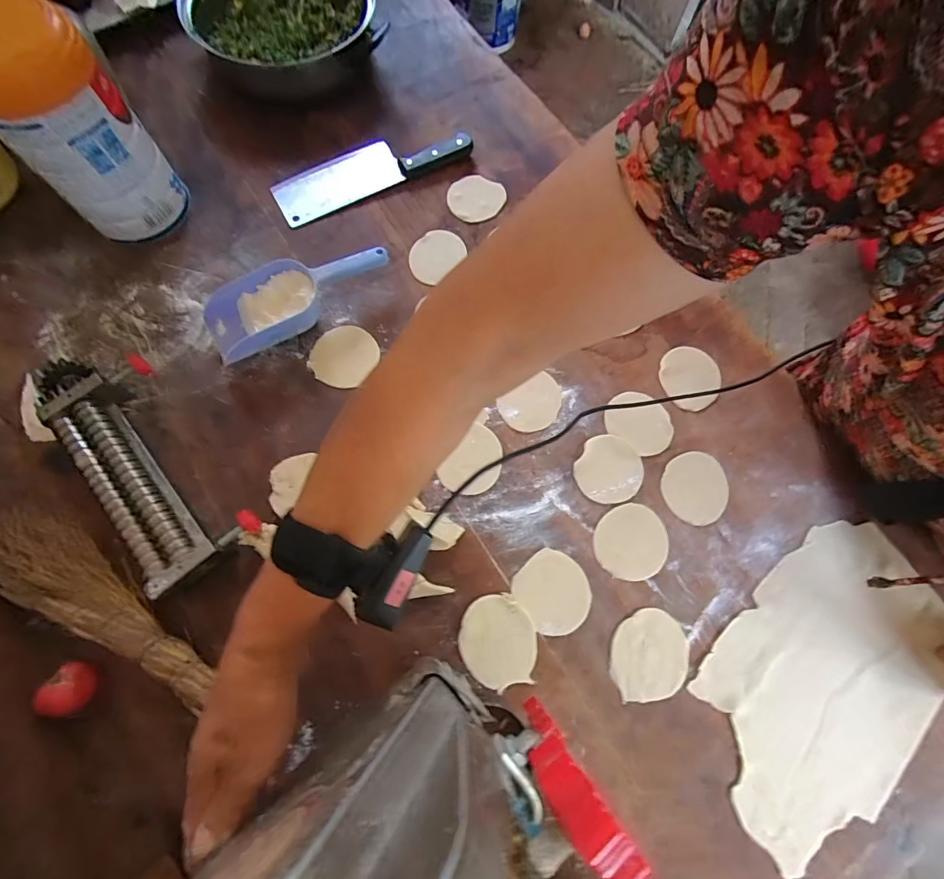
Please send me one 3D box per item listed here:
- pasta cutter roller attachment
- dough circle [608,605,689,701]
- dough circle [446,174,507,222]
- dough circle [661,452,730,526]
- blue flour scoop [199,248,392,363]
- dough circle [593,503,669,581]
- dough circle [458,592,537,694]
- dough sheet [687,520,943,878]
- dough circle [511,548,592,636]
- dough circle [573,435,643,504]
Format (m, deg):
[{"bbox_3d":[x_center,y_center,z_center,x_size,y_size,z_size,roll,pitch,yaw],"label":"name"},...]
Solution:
[{"bbox_3d":[-0.349,0.020,0.460,0.105,0.046,0.283,-39,79,-12],"label":"pasta cutter roller attachment"},{"bbox_3d":[0.183,0.222,0.442,0.083,0.008,0.081,1,74,-2],"label":"dough circle"},{"bbox_3d":[0.005,-0.342,0.602,0.084,0.008,0.071,-36,78,-11],"label":"dough circle"},{"bbox_3d":[0.262,0.055,0.500,0.073,0.004,0.084,31,75,7],"label":"dough circle"},{"bbox_3d":[-0.210,-0.175,0.518,0.225,0.057,0.086,-26,77,-9],"label":"blue flour scoop"},{"bbox_3d":[0.178,0.114,0.478,0.084,0.004,0.077,1,74,-2],"label":"dough circle"},{"bbox_3d":[0.028,0.208,0.440,0.076,0.007,0.087,-34,78,-11],"label":"dough circle"},{"bbox_3d":[0.376,0.247,0.449,0.328,0.011,0.201,-38,79,-13],"label":"dough sheet"},{"bbox_3d":[0.087,0.163,0.458,0.074,0.004,0.080,1,74,-2],"label":"dough circle"},{"bbox_3d":[0.161,0.035,0.499,0.074,0.005,0.078,1,74,-2],"label":"dough circle"}]

